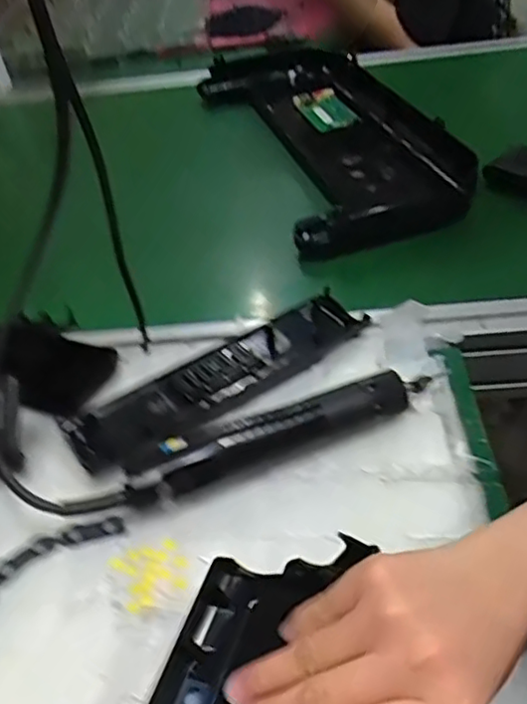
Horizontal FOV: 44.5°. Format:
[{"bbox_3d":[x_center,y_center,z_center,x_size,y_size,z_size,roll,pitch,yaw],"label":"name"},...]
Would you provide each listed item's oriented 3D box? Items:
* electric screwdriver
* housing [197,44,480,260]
[{"bbox_3d":[0.022,0.055,0.432,0.192,0.033,0.027,-19,42,-13],"label":"electric screwdriver"},{"bbox_3d":[0.070,-0.281,0.816,0.210,0.079,0.423,-14,42,-6],"label":"housing"}]

